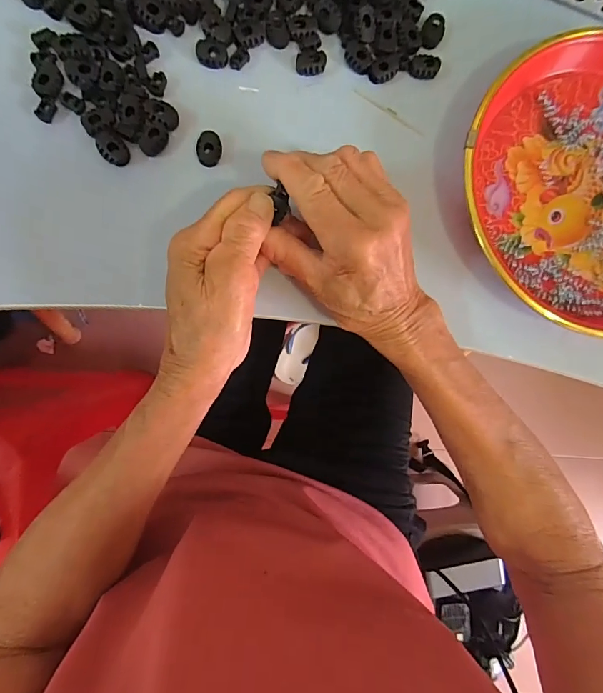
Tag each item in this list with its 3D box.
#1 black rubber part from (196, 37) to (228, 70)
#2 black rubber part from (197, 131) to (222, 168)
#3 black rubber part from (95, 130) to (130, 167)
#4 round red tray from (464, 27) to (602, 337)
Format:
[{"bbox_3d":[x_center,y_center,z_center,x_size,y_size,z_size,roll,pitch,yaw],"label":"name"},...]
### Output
[{"bbox_3d":[-0.062,-0.204,0.287,0.021,0.009,0.016,-7,89,-7],"label":"black rubber part"},{"bbox_3d":[-0.064,-0.137,0.287,0.016,0.009,0.020,3,88,-6],"label":"black rubber part"},{"bbox_3d":[-0.126,-0.132,0.276,0.017,0.006,0.023,-46,109,-14],"label":"black rubber part"},{"bbox_3d":[0.219,-0.123,0.305,0.210,0.039,0.223,0,89,-7],"label":"round red tray"}]

